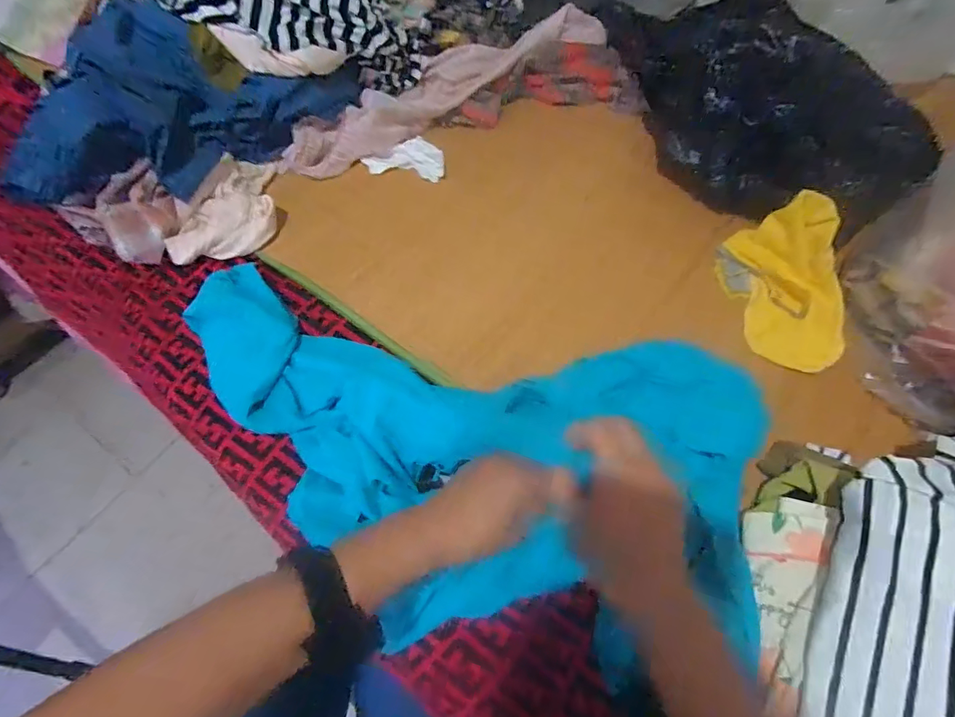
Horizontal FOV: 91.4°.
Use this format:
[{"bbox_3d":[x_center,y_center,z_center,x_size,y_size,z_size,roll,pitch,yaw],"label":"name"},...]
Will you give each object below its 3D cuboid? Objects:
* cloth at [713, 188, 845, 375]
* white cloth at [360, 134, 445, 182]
[{"bbox_3d":[0.348,-0.083,0.503,0.102,0.093,0.167,-14,64,-6],"label":"cloth"},{"bbox_3d":[-0.099,-0.280,0.649,0.110,0.021,0.052,11,64,7],"label":"white cloth"}]

